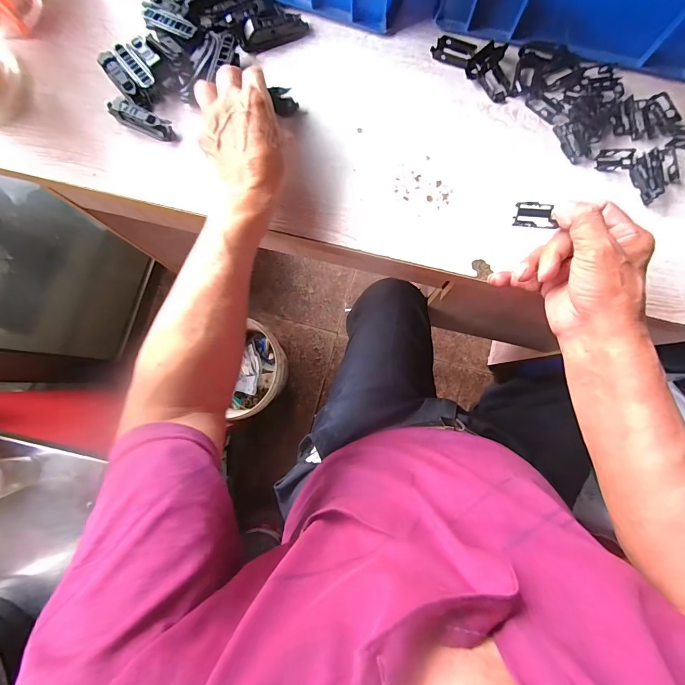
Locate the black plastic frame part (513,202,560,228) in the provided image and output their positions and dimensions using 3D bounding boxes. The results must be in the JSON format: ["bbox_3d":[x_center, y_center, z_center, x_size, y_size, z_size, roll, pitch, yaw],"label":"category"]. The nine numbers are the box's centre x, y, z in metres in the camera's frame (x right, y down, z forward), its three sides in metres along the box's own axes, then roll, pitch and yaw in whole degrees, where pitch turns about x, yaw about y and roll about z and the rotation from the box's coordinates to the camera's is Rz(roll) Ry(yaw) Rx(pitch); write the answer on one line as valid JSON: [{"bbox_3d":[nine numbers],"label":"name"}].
[{"bbox_3d":[0.168,-0.112,0.310,0.031,0.012,0.020,11,128,21],"label":"black plastic frame part"}]

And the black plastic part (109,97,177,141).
[{"bbox_3d":[-0.225,-0.249,0.391,0.074,0.023,0.023,25,85,4],"label":"black plastic part"}]

